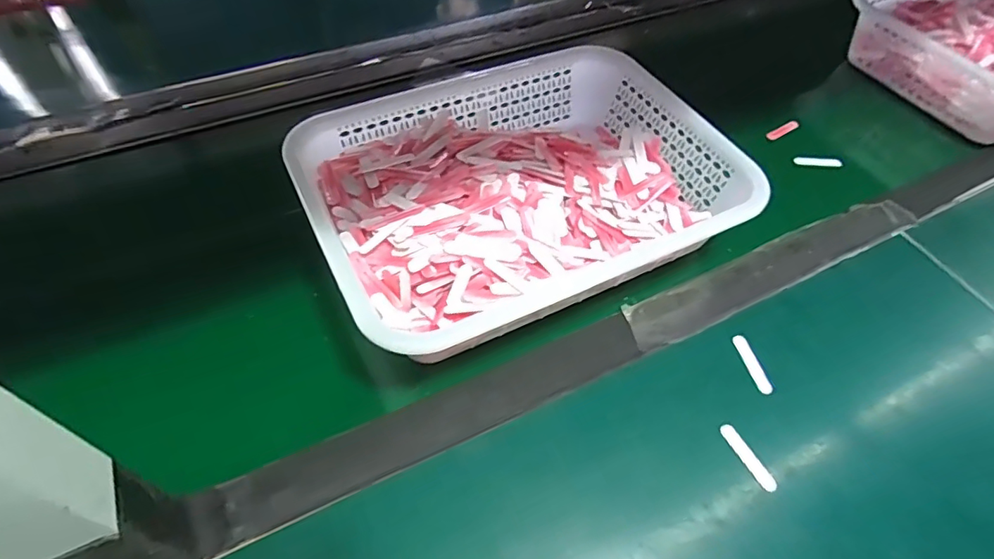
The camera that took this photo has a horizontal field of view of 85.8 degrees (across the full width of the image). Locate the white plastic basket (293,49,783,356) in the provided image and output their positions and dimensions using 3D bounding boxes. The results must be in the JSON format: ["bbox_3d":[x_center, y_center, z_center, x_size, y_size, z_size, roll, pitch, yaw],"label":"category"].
[{"bbox_3d":[0.017,-0.081,0.489,0.356,0.079,0.263,-22,57,-19],"label":"white plastic basket"}]

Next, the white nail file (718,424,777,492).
[{"bbox_3d":[0.183,0.128,0.388,0.012,0.004,0.052,-22,57,-19],"label":"white nail file"}]

